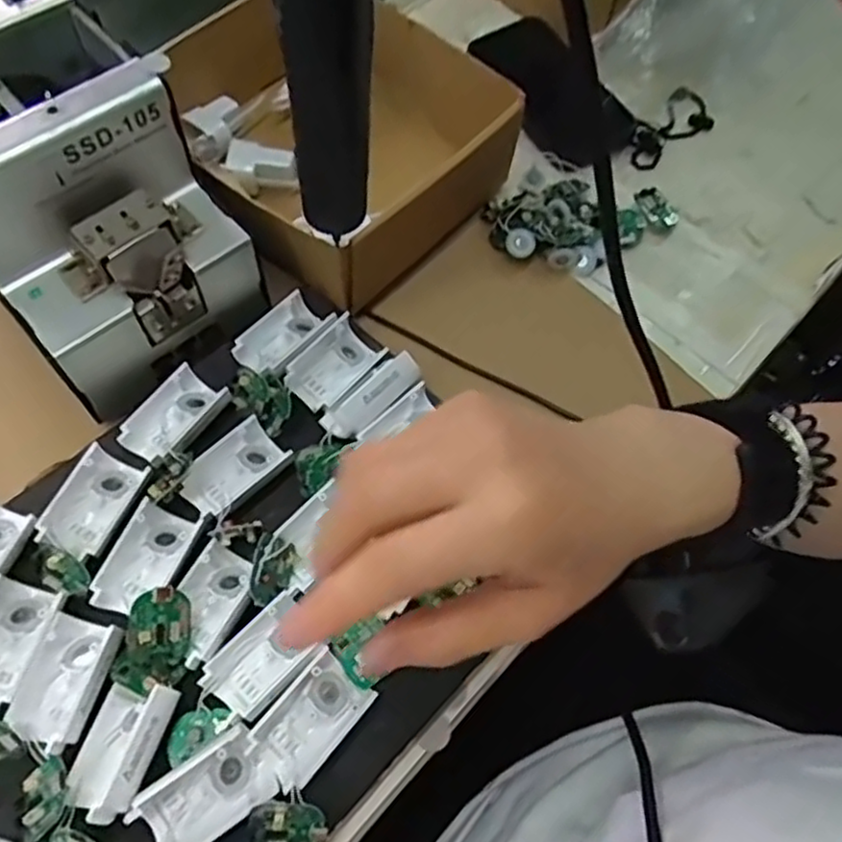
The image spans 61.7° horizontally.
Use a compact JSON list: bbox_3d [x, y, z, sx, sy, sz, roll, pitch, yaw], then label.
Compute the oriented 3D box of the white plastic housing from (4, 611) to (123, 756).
[{"bbox_3d":[-0.170,0.124,0.337,0.035,0.014,0.056,15,63,4],"label":"white plastic housing"}]

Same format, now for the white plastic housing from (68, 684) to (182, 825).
[{"bbox_3d":[-0.137,0.145,0.316,0.034,0.012,0.057,17,63,5],"label":"white plastic housing"}]

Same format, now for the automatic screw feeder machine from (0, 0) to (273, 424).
[{"bbox_3d":[-0.196,-0.126,0.393,0.123,0.129,0.173,-38,71,-20],"label":"automatic screw feeder machine"}]

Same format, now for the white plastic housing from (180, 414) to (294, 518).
[{"bbox_3d":[-0.104,0.026,0.391,0.056,0.015,0.041,-37,71,-20],"label":"white plastic housing"}]

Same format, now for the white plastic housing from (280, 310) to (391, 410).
[{"bbox_3d":[-0.052,-0.035,0.422,0.032,0.016,0.059,39,67,15],"label":"white plastic housing"}]

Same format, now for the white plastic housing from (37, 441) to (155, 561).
[{"bbox_3d":[-0.173,0.043,0.374,0.032,0.016,0.057,22,63,7],"label":"white plastic housing"}]

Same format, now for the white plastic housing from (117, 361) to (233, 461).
[{"bbox_3d":[-0.139,-0.003,0.400,0.035,0.013,0.057,31,65,12],"label":"white plastic housing"}]

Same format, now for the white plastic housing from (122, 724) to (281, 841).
[{"bbox_3d":[-0.096,0.168,0.315,0.056,0.023,0.032,-32,69,-18],"label":"white plastic housing"}]

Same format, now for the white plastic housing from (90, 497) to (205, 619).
[{"bbox_3d":[-0.140,0.071,0.363,0.033,0.015,0.057,22,63,7],"label":"white plastic housing"}]

